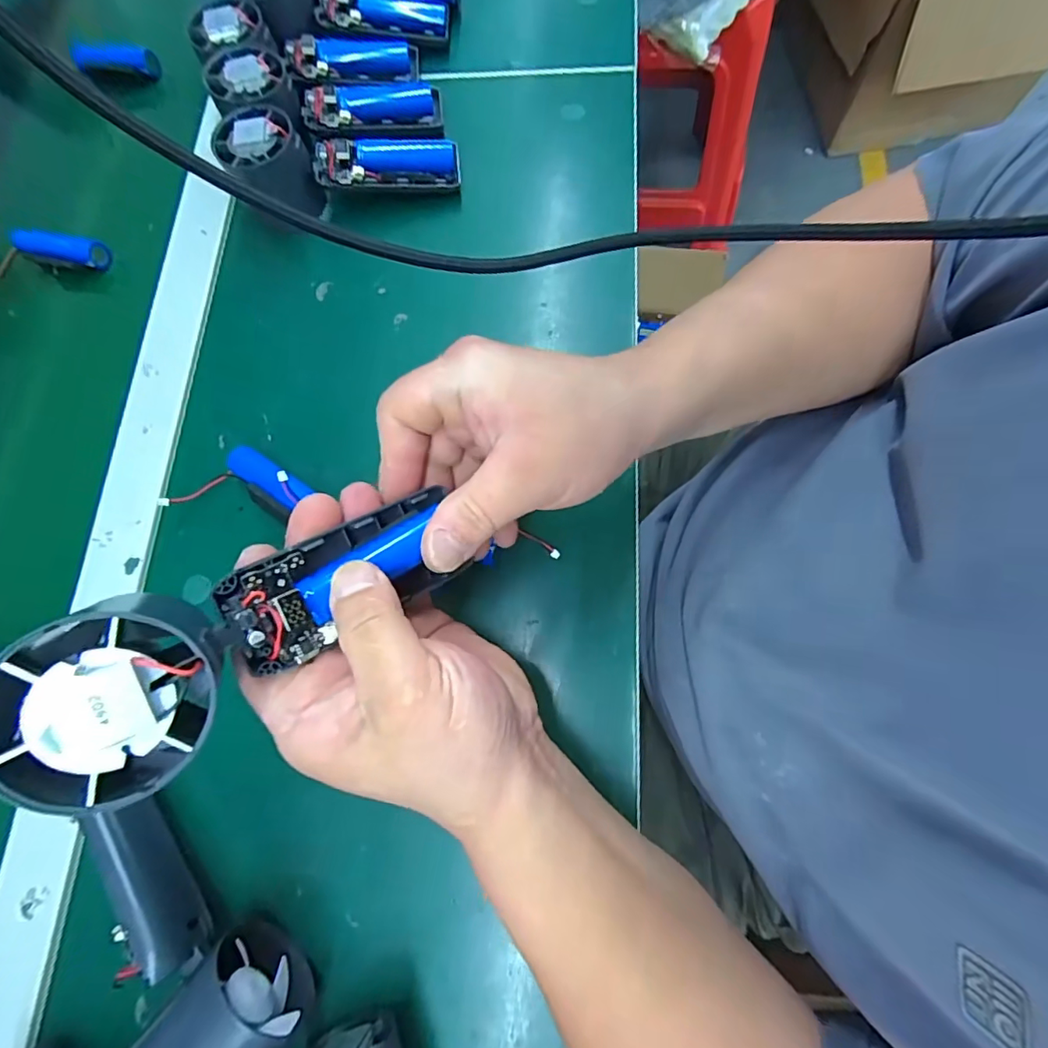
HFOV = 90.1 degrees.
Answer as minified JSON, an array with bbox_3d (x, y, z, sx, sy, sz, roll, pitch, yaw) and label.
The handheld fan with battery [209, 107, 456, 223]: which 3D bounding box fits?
[{"bbox_3d":[-0.125,-0.256,0.362,0.155,0.044,0.055,-11,74,2],"label":"handheld fan with battery"}]

